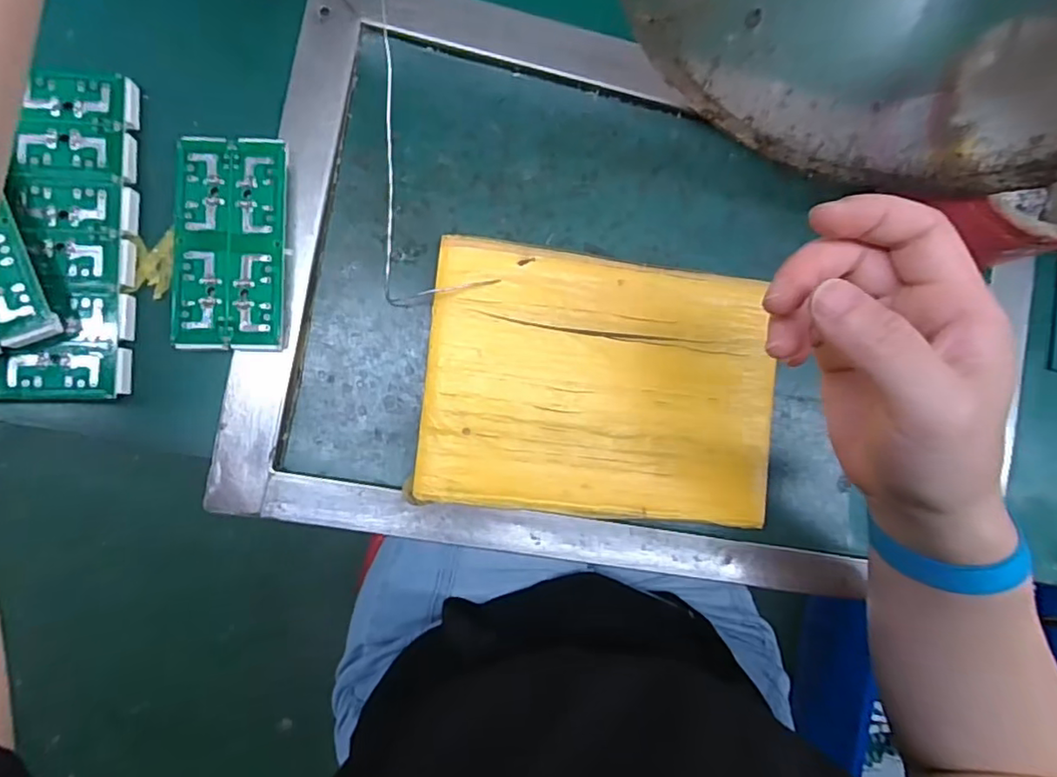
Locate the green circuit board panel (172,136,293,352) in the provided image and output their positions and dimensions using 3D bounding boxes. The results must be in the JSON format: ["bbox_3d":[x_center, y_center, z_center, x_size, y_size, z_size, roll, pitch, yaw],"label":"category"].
[{"bbox_3d":[-0.149,-0.073,0.300,0.052,0.018,0.105,0,91,-8],"label":"green circuit board panel"}]

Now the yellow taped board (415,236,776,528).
[{"bbox_3d":[0.043,-0.001,0.327,0.194,0.013,0.138,6,90,-8],"label":"yellow taped board"}]

